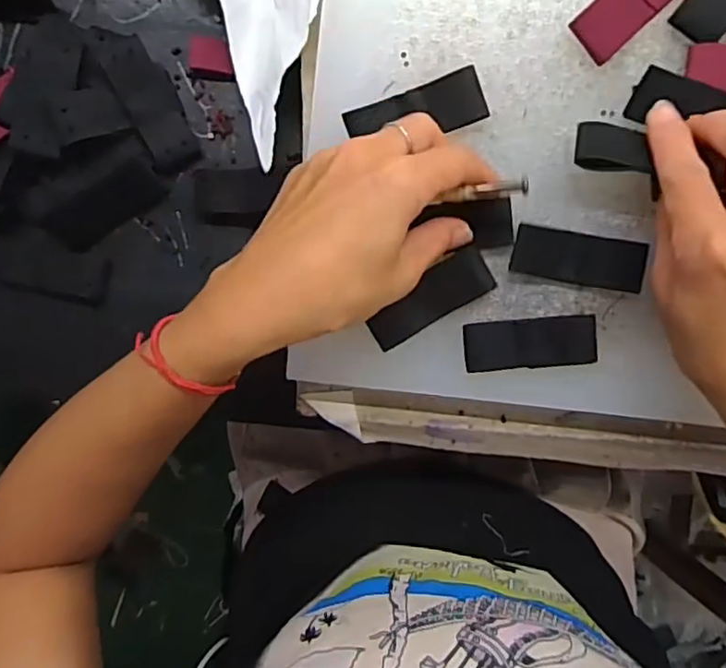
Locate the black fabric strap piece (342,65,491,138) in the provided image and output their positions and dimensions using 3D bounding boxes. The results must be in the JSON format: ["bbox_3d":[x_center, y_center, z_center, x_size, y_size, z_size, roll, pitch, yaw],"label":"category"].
[{"bbox_3d":[0.026,-0.107,0.301,0.067,0.004,0.026,-20,84,2],"label":"black fabric strap piece"}]

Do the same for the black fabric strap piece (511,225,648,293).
[{"bbox_3d":[0.107,-0.038,0.308,0.064,0.004,0.024,10,97,2],"label":"black fabric strap piece"}]

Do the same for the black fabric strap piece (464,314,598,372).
[{"bbox_3d":[0.086,0.005,0.318,0.066,0.004,0.025,-5,94,4],"label":"black fabric strap piece"}]

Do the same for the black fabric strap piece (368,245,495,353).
[{"bbox_3d":[0.034,-0.018,0.314,0.065,0.006,0.024,-31,97,6],"label":"black fabric strap piece"}]

